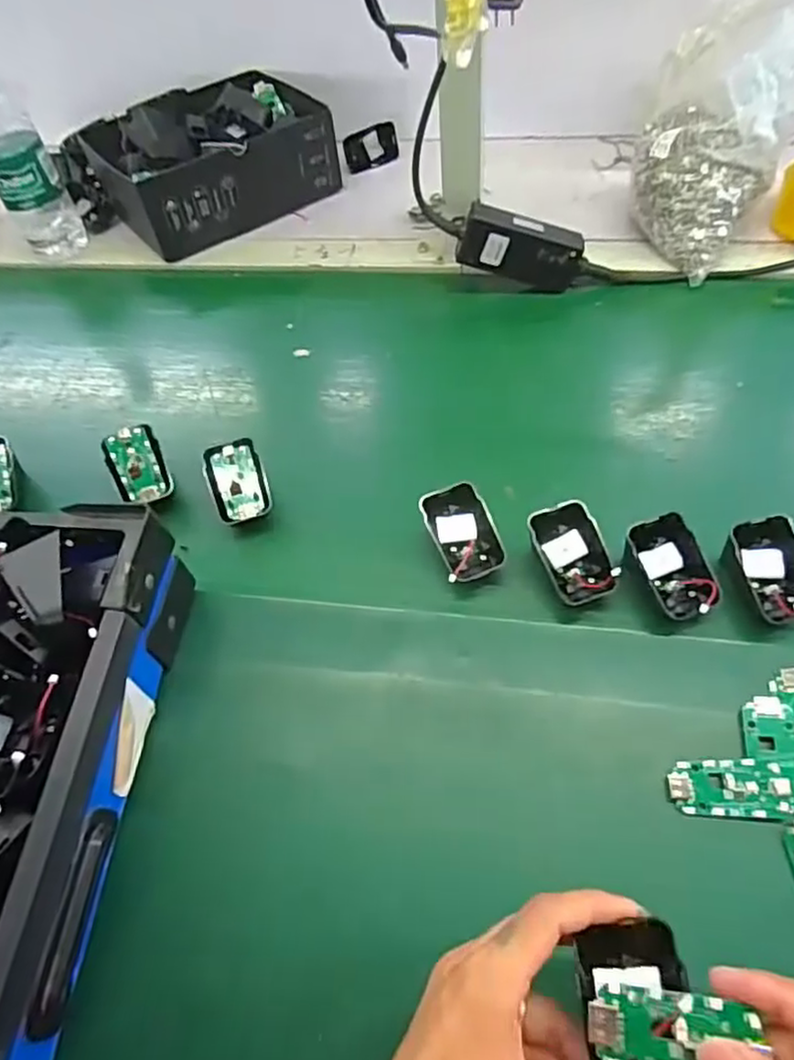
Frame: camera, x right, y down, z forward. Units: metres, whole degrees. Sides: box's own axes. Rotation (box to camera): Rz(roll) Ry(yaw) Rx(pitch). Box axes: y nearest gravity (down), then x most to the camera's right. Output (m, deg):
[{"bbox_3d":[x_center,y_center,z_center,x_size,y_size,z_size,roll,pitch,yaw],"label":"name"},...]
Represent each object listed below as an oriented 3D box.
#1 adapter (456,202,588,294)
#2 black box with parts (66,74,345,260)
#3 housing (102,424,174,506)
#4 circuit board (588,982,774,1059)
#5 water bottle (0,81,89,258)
[{"bbox_3d":[0.121,-0.268,0.636,0.119,0.051,0.035,14,54,-6],"label":"adapter"},{"bbox_3d":[-0.208,-0.430,0.787,0.244,0.110,0.177,-33,59,-17],"label":"black box with parts"},{"bbox_3d":[-0.208,-0.051,0.535,0.042,0.013,0.068,-23,82,-20],"label":"housing"},{"bbox_3d":[0.106,0.196,0.257,0.060,0.012,0.029,4,54,9],"label":"circuit board"},{"bbox_3d":[-0.401,-0.391,0.698,0.067,0.229,0.055,-28,58,-14],"label":"water bottle"}]

